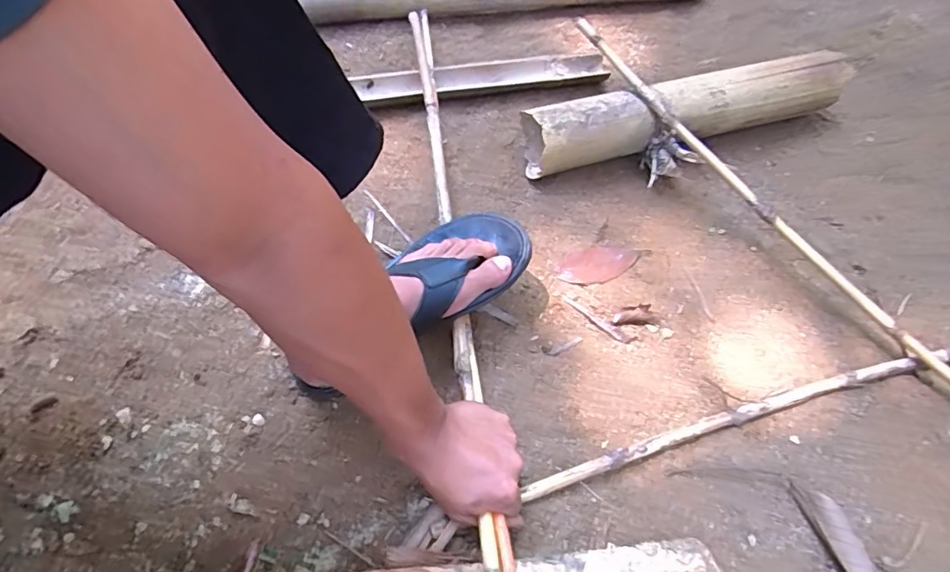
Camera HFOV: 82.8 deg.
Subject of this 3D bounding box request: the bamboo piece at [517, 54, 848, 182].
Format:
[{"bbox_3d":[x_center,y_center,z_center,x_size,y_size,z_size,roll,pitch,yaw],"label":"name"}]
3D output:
[{"bbox_3d":[0.298,-0.241,0.762,0.478,0.091,0.083,-15,61,-10],"label":"bamboo piece"}]

